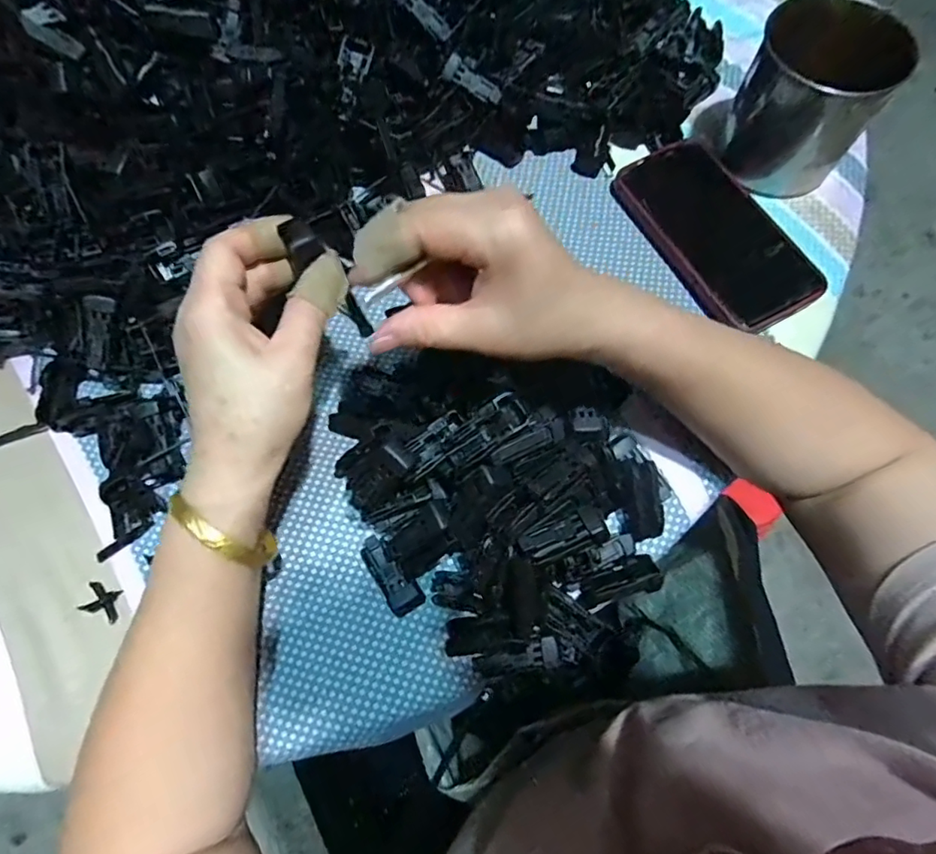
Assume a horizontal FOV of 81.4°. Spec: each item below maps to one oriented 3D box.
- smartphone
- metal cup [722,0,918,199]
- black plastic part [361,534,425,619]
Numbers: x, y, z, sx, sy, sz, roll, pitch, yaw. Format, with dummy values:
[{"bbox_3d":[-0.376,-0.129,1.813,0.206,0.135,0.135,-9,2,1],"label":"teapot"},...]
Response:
[{"bbox_3d":[0.177,-0.139,0.392,0.076,0.018,0.153,-26,73,-8],"label":"smartphone"},{"bbox_3d":[0.234,-0.225,0.378,0.088,0.100,0.088,-1,72,2],"label":"metal cup"},{"bbox_3d":[-0.046,0.087,0.323,0.019,0.016,0.049,-32,74,-9],"label":"black plastic part"}]

